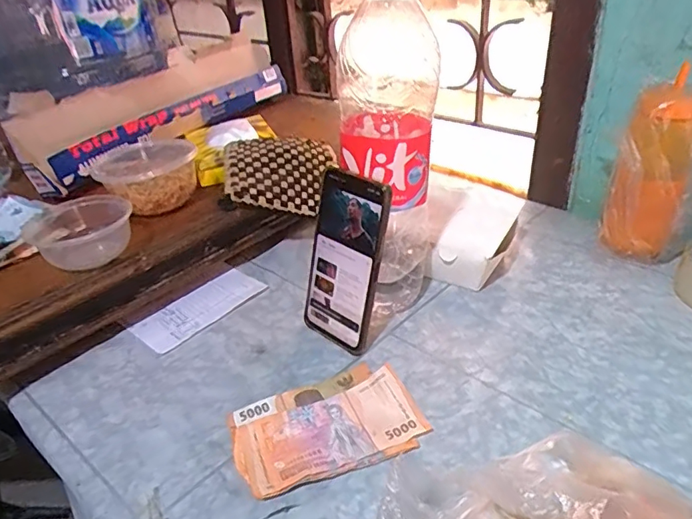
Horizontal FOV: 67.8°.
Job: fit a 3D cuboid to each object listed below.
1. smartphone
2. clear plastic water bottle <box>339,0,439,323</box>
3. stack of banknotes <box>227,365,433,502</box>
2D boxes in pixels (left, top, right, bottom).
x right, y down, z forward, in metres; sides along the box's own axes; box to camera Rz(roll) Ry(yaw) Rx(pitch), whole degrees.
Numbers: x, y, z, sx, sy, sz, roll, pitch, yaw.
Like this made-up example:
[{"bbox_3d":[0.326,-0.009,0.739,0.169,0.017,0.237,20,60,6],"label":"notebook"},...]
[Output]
[{"bbox_3d":[-0.001,0.005,0.488,0.078,0.169,0.013,29,29,37],"label":"smartphone"},{"bbox_3d":[0.037,-0.090,0.482,0.098,0.315,0.081,-29,39,-31],"label":"clear plastic water bottle"},{"bbox_3d":[-0.017,0.131,0.421,0.145,0.016,0.096,-18,35,-18],"label":"stack of banknotes"}]

